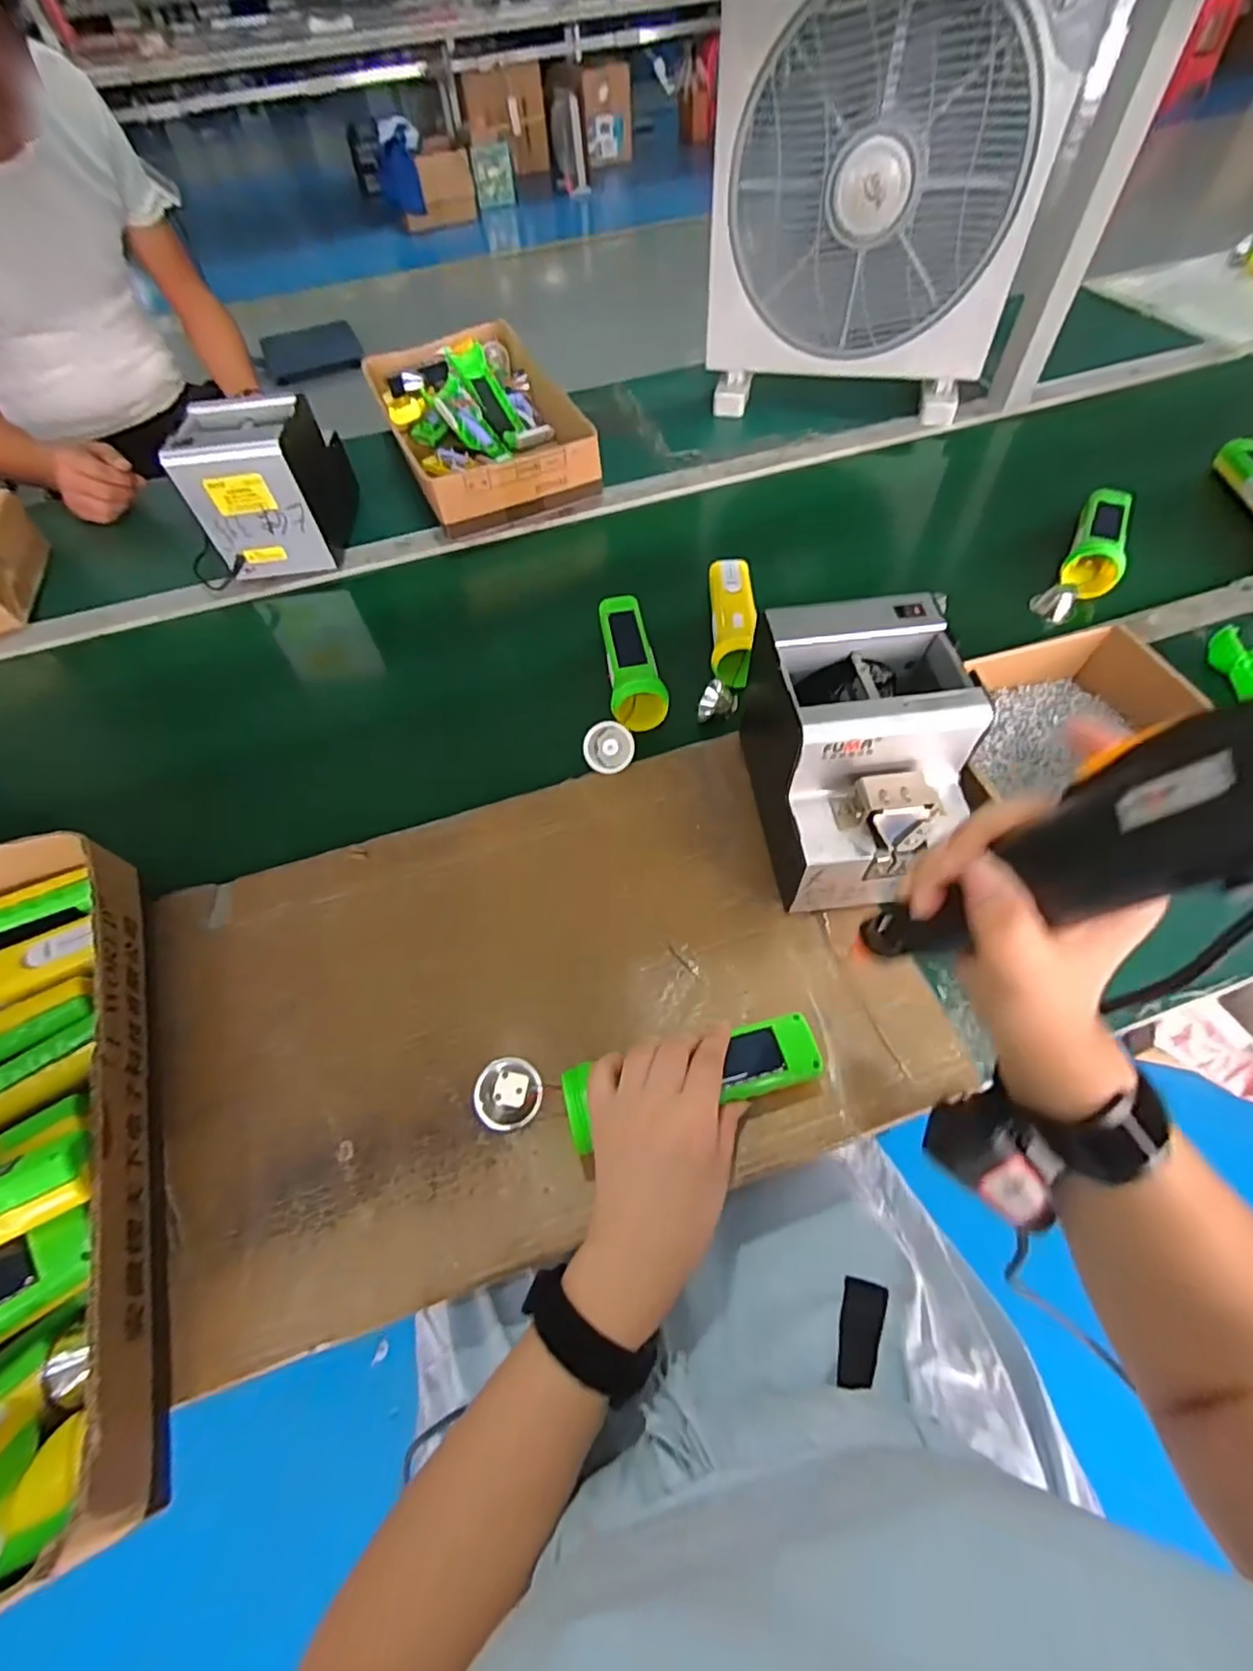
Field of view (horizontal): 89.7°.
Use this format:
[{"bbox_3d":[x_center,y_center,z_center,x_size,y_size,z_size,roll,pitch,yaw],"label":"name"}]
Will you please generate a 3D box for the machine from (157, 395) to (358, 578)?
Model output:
[{"bbox_3d":[-0.406,-0.410,0.727,0.119,0.141,0.169,-5,59,2],"label":"machine"}]

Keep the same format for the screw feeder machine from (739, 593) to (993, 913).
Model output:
[{"bbox_3d":[0.170,-0.058,0.467,0.129,0.143,0.173,-8,58,-1],"label":"screw feeder machine"}]

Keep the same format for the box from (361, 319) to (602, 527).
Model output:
[{"bbox_3d":[-0.201,-0.558,0.845,0.219,0.069,0.409,-21,59,-9],"label":"box"}]

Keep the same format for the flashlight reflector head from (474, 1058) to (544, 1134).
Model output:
[{"bbox_3d":[-0.080,0.168,0.415,0.042,0.030,0.045,-2,59,3],"label":"flashlight reflector head"}]

